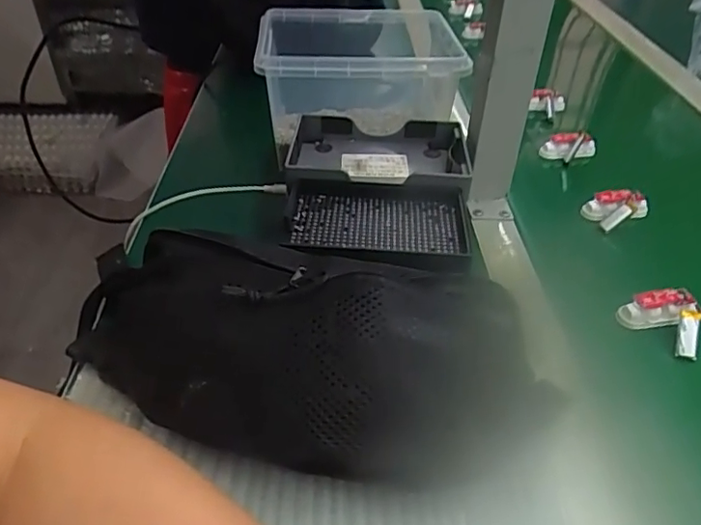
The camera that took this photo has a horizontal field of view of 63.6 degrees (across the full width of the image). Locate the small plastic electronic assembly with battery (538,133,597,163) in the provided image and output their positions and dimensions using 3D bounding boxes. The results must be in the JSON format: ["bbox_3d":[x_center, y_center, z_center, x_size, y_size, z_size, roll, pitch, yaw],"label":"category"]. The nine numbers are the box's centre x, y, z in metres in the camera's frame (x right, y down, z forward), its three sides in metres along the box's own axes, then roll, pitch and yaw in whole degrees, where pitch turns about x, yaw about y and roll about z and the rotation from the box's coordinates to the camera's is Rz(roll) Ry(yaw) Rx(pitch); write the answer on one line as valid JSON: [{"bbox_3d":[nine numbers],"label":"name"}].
[{"bbox_3d":[0.239,-0.128,0.619,0.057,0.031,0.026,12,41,12],"label":"small plastic electronic assembly with battery"}]

